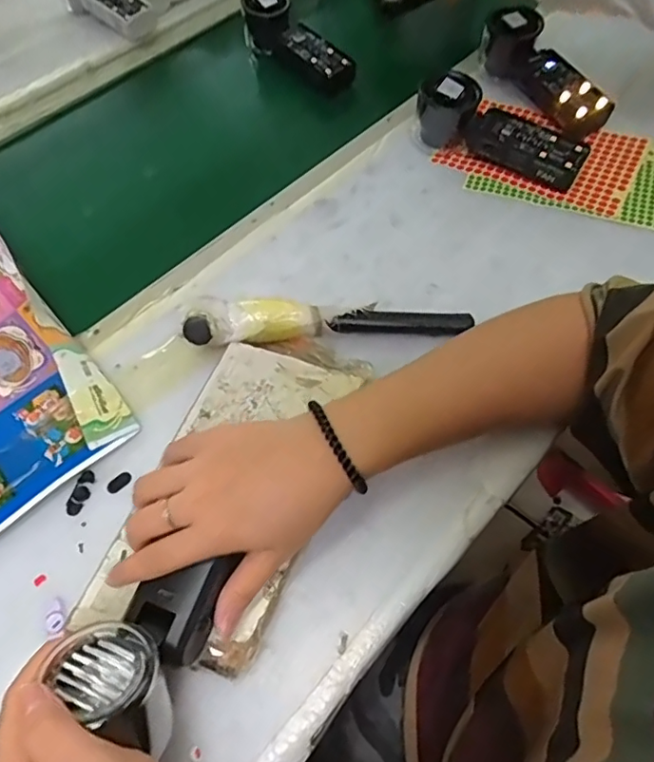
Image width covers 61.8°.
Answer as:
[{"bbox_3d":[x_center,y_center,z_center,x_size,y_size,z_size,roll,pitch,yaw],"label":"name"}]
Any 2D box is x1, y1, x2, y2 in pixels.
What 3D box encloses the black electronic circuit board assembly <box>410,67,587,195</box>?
[{"bbox_3d":[0.160,-0.232,0.502,0.157,0.056,0.051,25,64,18],"label":"black electronic circuit board assembly"}]

